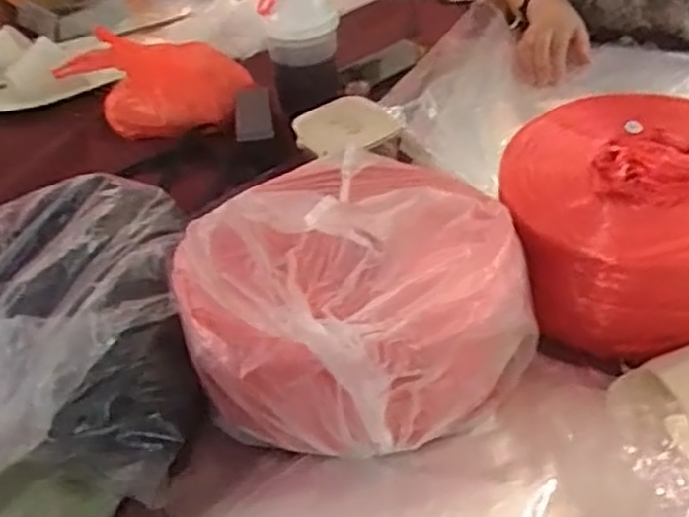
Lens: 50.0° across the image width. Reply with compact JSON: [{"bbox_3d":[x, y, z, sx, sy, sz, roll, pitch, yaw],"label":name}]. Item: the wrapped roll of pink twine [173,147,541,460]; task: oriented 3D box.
[{"bbox_3d":[0.018,0.014,0.601,0.248,0.216,0.260,-3,41,3],"label":"wrapped roll of pink twine"}]

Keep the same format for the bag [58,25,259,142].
[{"bbox_3d":[-0.259,-0.254,1.050,0.258,0.092,0.157,1,41,7],"label":"bag"}]

